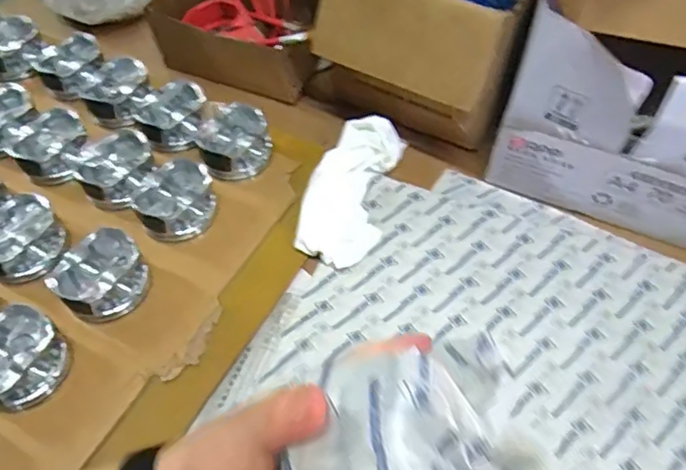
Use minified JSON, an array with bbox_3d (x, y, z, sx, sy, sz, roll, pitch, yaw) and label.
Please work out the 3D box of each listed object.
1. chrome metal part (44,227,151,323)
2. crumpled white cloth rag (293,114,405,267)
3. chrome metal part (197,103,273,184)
[{"bbox_3d":[-0.228,0.042,0.539,0.071,0.048,0.078,0,54,0],"label":"chrome metal part"},{"bbox_3d":[0.008,-0.054,0.614,0.083,0.040,0.189,12,55,9],"label":"crumpled white cloth rag"},{"bbox_3d":[-0.124,-0.103,0.646,0.077,0.053,0.081,0,54,0],"label":"chrome metal part"}]

